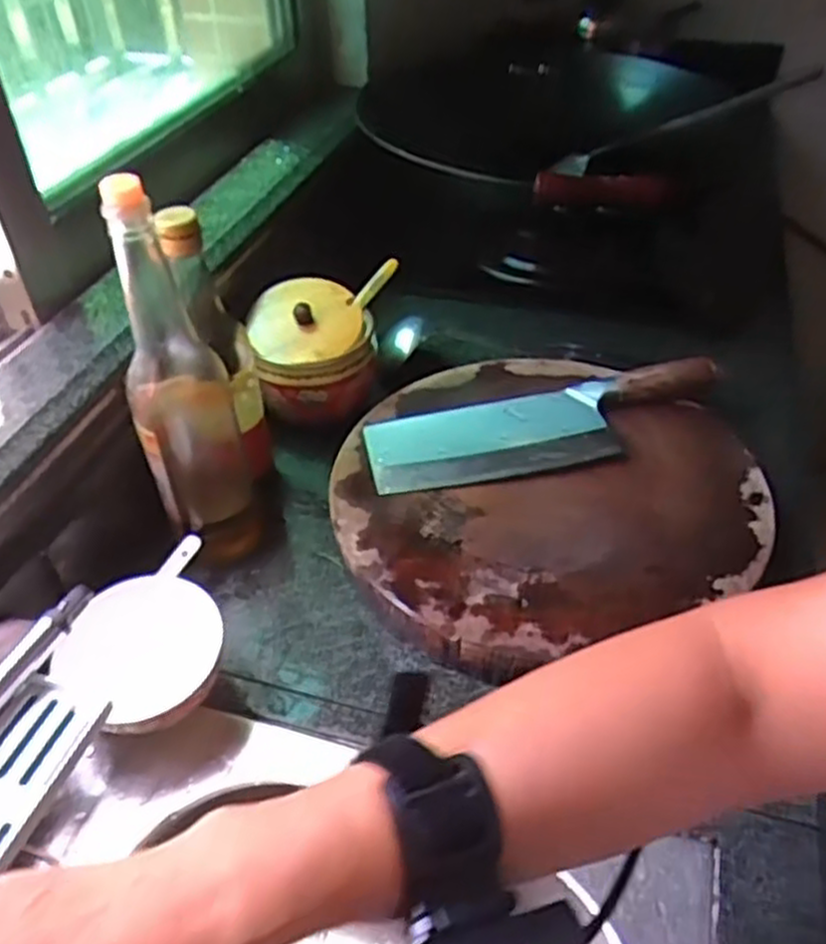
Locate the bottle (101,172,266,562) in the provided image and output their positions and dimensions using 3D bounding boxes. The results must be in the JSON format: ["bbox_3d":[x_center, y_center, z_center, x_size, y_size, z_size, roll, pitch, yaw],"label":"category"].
[{"bbox_3d":[-0.165,-0.062,0.567,0.073,0.301,0.069,-13,43,-12],"label":"bottle"}]

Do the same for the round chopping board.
[{"bbox_3d":[0.107,0.022,0.651,0.325,0.043,0.340,-1,41,1],"label":"round chopping board"}]

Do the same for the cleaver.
[{"bbox_3d":[0.119,-0.043,0.680,0.312,0.028,0.092,-10,42,-9],"label":"cleaver"}]

